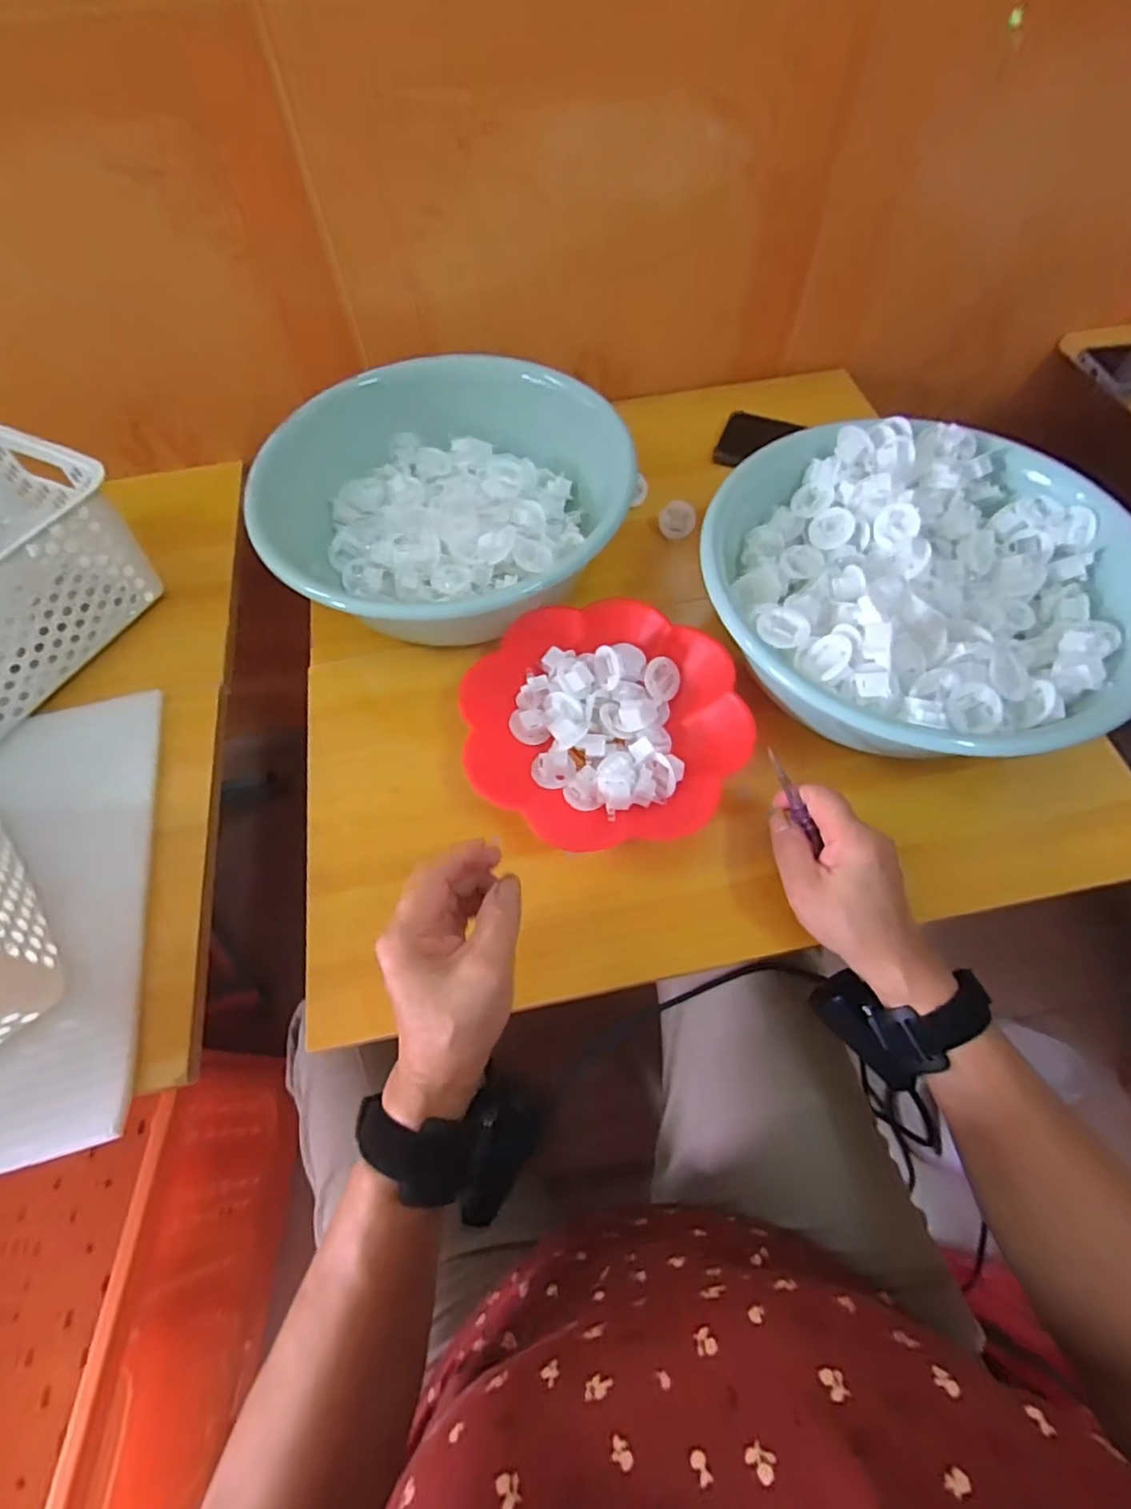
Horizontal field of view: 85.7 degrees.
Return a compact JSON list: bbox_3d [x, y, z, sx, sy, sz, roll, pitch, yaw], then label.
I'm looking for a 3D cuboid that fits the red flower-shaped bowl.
[{"bbox_3d":[0.028,-0.025,0.453,0.192,0.049,0.184,-1,62,2],"label":"red flower-shaped bowl"}]

